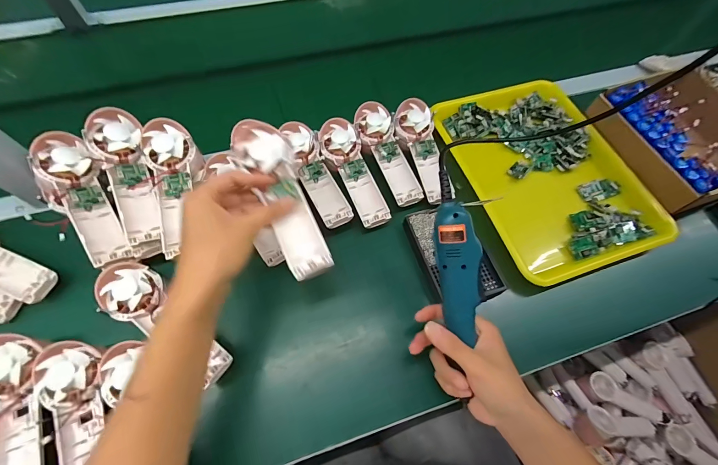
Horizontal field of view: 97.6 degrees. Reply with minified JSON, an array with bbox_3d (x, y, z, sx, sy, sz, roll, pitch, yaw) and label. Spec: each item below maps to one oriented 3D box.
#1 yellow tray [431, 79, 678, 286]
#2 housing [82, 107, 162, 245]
[{"bbox_3d":[0.283,-0.098,0.513,0.248,0.062,0.346,-17,66,-10],"label":"yellow tray"},{"bbox_3d":[-0.288,-0.070,0.391,0.053,0.029,0.170,-19,87,-11],"label":"housing"}]

